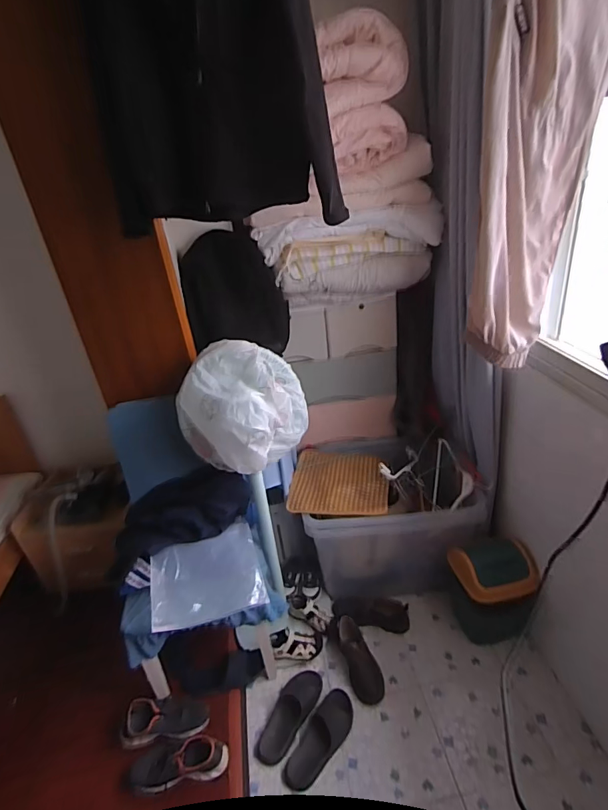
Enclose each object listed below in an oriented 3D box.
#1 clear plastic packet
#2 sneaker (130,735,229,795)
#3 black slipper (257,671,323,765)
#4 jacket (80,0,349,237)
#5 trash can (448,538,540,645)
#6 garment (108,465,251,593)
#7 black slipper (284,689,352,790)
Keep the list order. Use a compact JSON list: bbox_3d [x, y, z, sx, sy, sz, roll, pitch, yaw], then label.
[{"bbox_3d":[-0.313,0.544,1.404,0.351,0.044,0.285,-13,51,-21],"label":"clear plastic packet"},{"bbox_3d":[-0.387,1.115,1.360,0.282,0.092,0.125,-9,28,-1],"label":"sneaker"},{"bbox_3d":[-0.046,1.026,1.472,0.128,0.065,0.306,8,32,27],"label":"black slipper"},{"bbox_3d":[-0.220,-0.781,0.958,0.544,0.691,0.120,-8,28,-1],"label":"jacket"},{"bbox_3d":[0.670,0.669,1.622,0.270,0.348,0.307,-9,28,-3],"label":"trash can"},{"bbox_3d":[-0.436,0.405,1.484,0.542,0.209,0.191,-33,34,-11],"label":"garment"},{"bbox_3d":[0.054,1.066,1.401,0.110,0.063,0.286,15,36,36],"label":"black slipper"}]

